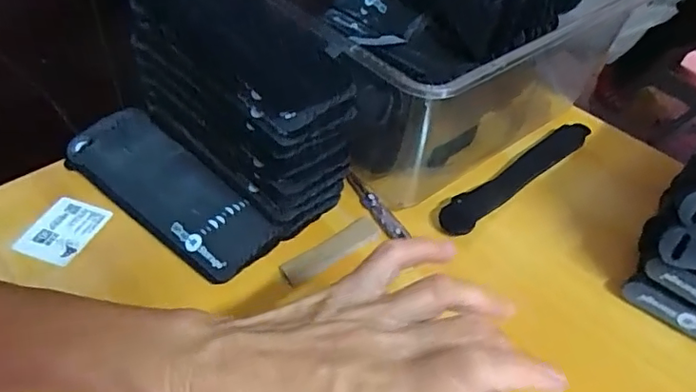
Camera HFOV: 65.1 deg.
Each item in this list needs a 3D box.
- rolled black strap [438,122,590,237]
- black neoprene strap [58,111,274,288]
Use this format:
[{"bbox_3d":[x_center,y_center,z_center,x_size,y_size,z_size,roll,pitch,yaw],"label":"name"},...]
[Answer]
[{"bbox_3d":[0.157,-0.023,0.493,0.215,0.012,0.027,-31,56,-30],"label":"rolled black strap"},{"bbox_3d":[-0.145,-0.005,0.445,0.201,0.020,0.073,32,52,24],"label":"black neoprene strap"}]

